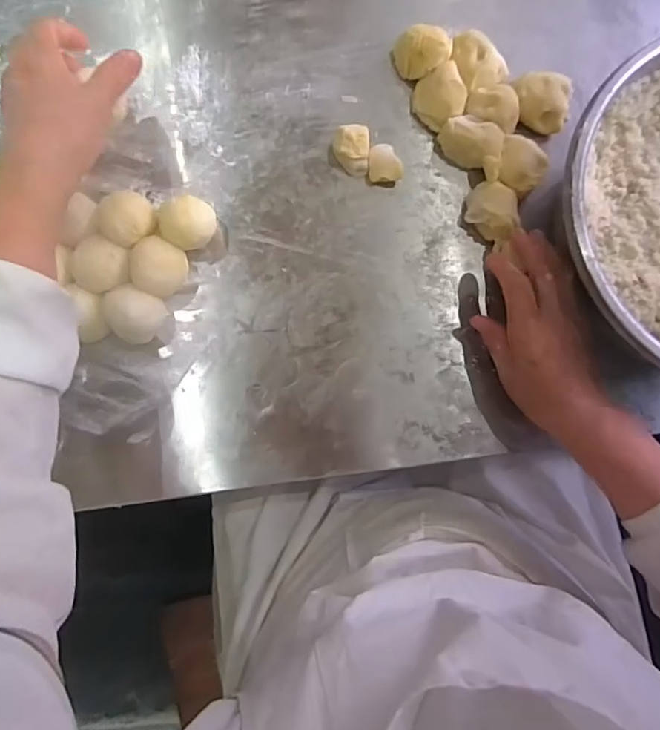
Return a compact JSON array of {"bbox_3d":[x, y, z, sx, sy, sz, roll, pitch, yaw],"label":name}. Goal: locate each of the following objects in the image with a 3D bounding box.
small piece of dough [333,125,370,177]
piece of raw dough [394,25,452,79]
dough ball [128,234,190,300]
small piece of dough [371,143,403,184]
[{"bbox_3d":[0.020,-0.199,0.489,0.032,0.029,0.039,-4,86,-2],"label":"small piece of dough"},{"bbox_3d":[0.088,-0.292,0.493,0.047,0.031,0.039,-17,87,-2],"label":"piece of raw dough"},{"bbox_3d":[-0.149,-0.085,0.460,0.044,0.052,0.047,0,86,-1],"label":"dough ball"},{"bbox_3d":[0.052,-0.189,0.495,0.030,0.018,0.035,-2,86,-1],"label":"small piece of dough"}]

